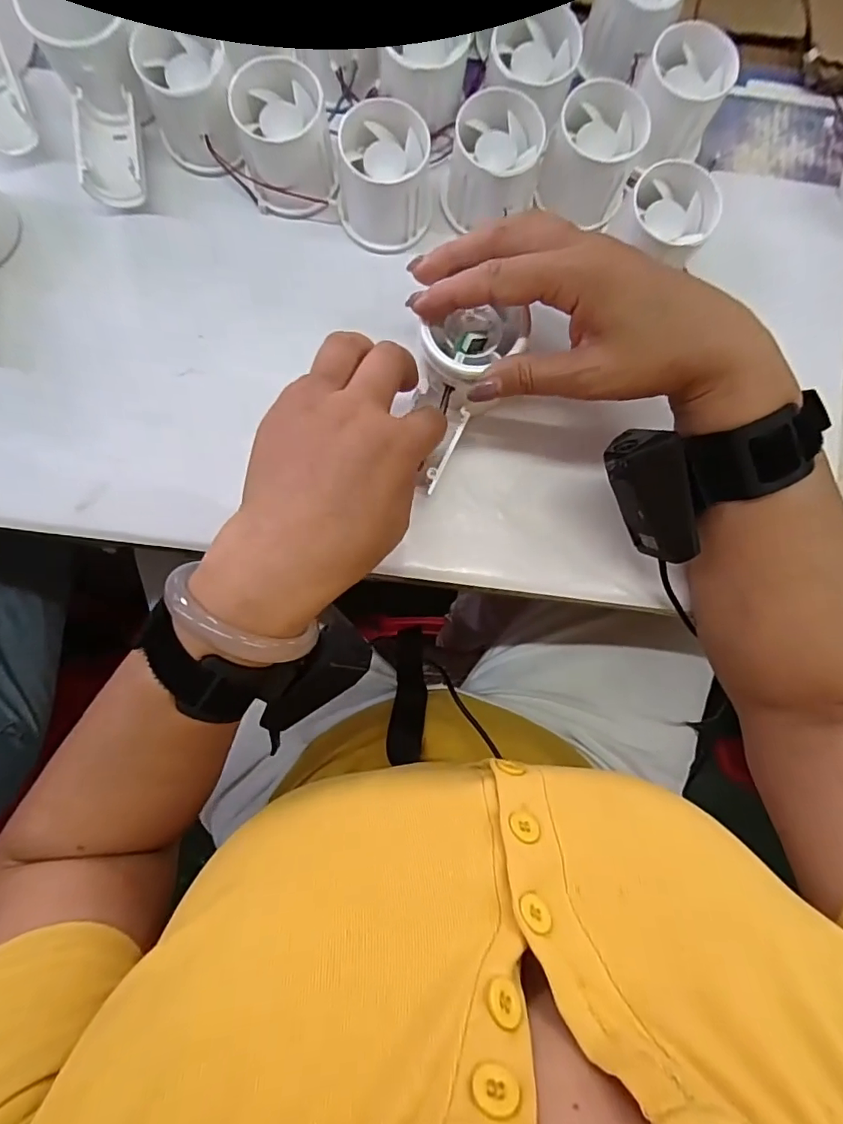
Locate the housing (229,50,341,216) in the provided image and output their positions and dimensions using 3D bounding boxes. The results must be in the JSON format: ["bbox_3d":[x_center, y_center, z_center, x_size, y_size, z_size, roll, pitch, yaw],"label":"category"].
[{"bbox_3d":[-0.080,-0.248,0.303,0.051,0.046,0.054,-11,87,-3],"label":"housing"}]

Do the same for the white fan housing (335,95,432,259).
[{"bbox_3d":[-0.021,-0.226,0.305,0.053,0.046,0.054,1,86,-2],"label":"white fan housing"}]

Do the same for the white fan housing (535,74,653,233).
[{"bbox_3d":[0.102,-0.243,0.310,0.052,0.042,0.058,21,86,-1],"label":"white fan housing"}]

